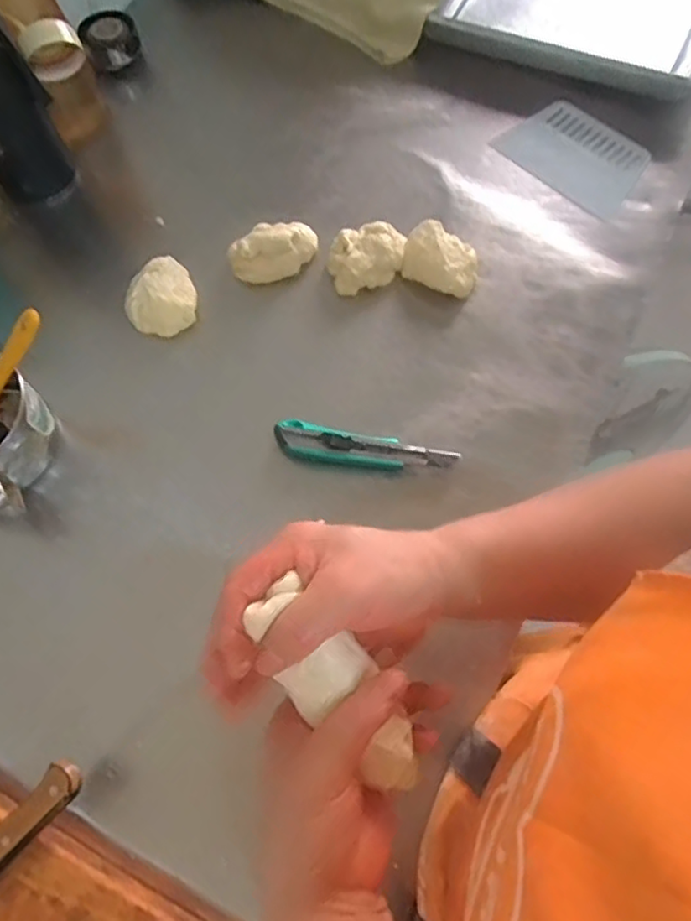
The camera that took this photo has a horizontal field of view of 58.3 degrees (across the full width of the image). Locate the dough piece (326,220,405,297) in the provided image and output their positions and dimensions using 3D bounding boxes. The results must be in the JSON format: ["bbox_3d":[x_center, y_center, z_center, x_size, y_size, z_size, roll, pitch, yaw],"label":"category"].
[{"bbox_3d":[0.024,-0.219,0.669,0.084,0.038,0.057,-20,69,-5],"label":"dough piece"}]

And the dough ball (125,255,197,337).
[{"bbox_3d":[-0.199,-0.175,0.667,0.072,0.037,0.077,-1,68,2],"label":"dough ball"}]

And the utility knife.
[{"bbox_3d":[0.019,-0.009,0.604,0.171,0.024,0.035,8,69,6],"label":"utility knife"}]

